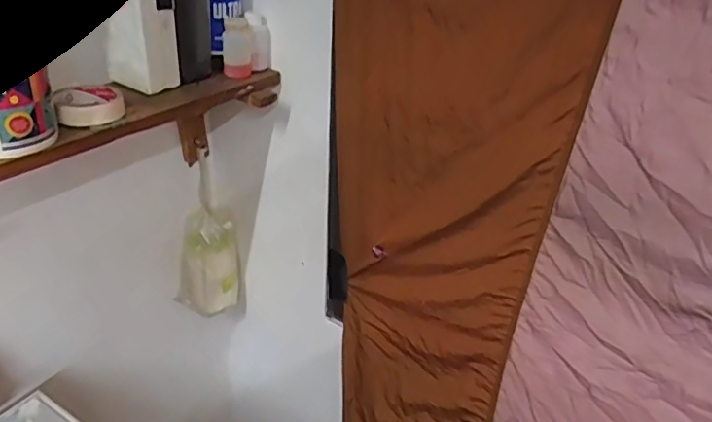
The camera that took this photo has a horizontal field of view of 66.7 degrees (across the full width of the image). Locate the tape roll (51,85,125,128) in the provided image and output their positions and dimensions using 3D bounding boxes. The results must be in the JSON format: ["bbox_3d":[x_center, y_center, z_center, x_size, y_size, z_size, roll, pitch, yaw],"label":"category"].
[{"bbox_3d":[-0.340,-0.136,0.690,0.080,0.022,0.094,-14,35,-28],"label":"tape roll"}]

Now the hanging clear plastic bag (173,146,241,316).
[{"bbox_3d":[-0.313,0.063,1.114,0.101,0.326,0.107,22,34,28],"label":"hanging clear plastic bag"}]

